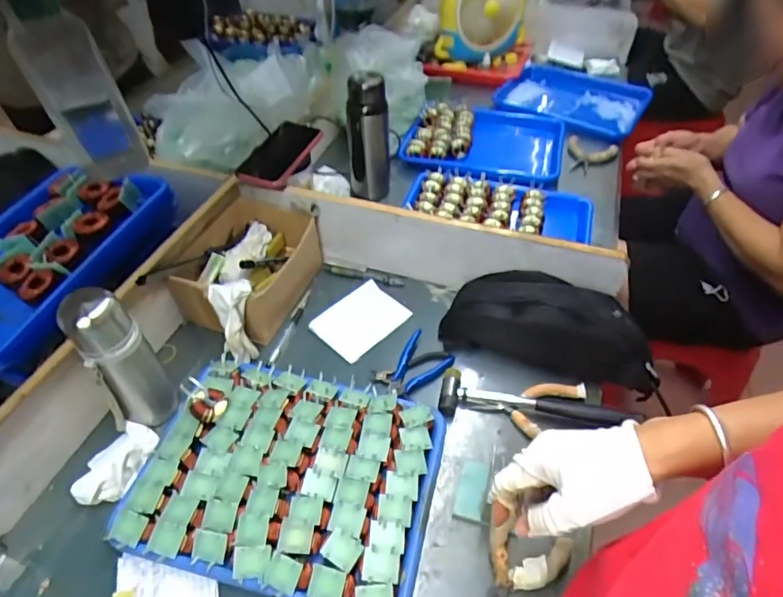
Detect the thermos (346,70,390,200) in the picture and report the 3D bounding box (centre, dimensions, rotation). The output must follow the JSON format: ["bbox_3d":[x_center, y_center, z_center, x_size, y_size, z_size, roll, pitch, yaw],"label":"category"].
[{"bbox_3d":[-0.042,-0.296,0.918,0.073,0.224,0.074,-3,47,-3],"label":"thermos"}]

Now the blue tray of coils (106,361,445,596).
[{"bbox_3d":[-0.115,0.188,0.565,0.317,0.042,0.249,11,48,11],"label":"blue tray of coils"}]

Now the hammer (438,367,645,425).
[{"bbox_3d":[0.183,0.130,0.636,0.239,0.025,0.067,4,47,4],"label":"hammer"}]

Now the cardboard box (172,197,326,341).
[{"bbox_3d":[-0.219,-0.044,0.759,0.156,0.095,0.230,14,49,13],"label":"cardboard box"}]

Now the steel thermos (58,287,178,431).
[{"bbox_3d":[-0.313,0.074,0.582,0.064,0.188,0.067,-11,48,-9],"label":"steel thermos"}]

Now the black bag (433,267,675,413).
[{"bbox_3d":[0.223,0.027,0.681,0.282,0.076,0.127,14,49,13],"label":"black bag"}]

